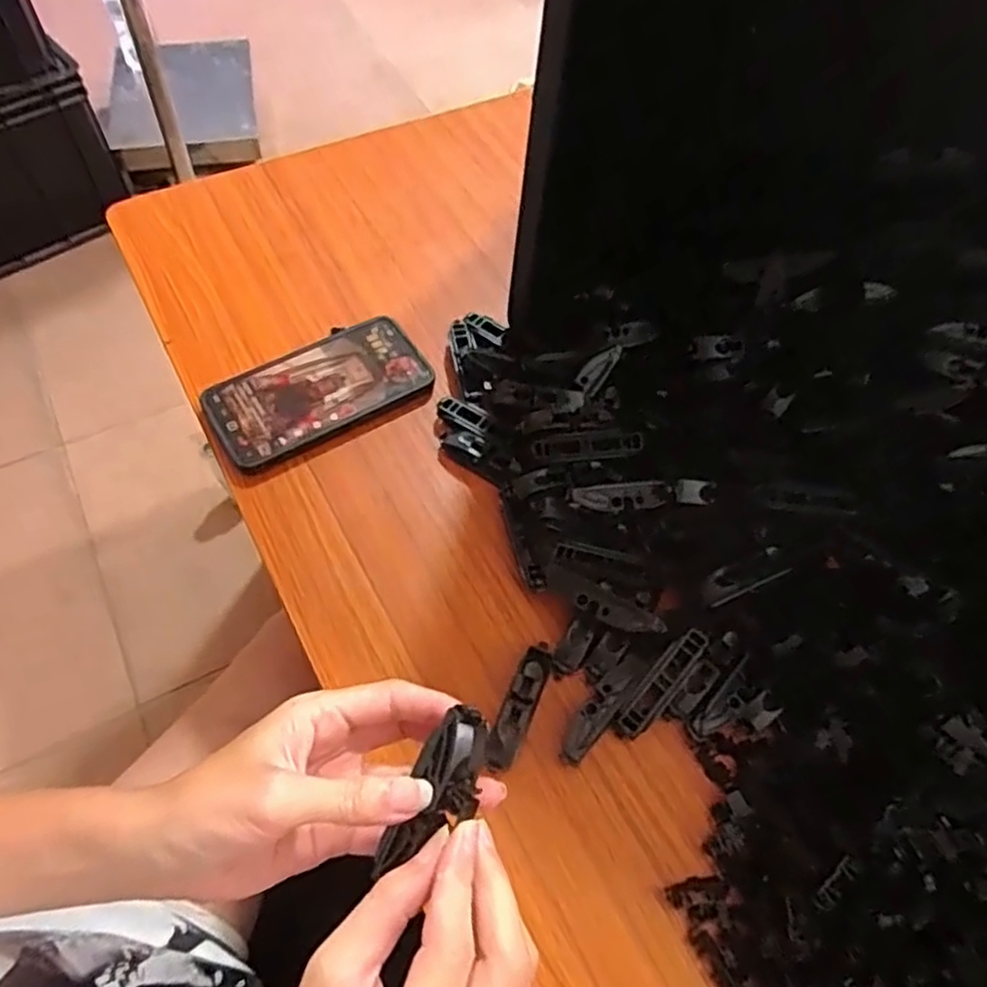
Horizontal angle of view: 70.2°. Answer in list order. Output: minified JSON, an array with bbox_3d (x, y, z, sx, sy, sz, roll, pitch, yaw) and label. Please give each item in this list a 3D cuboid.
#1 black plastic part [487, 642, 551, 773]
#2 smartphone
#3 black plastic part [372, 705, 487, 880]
[{"bbox_3d":[0.016,0.124,0.414,0.017,0.014,0.079,24,60,10],"label":"black plastic part"},{"bbox_3d":[-0.127,-0.076,0.525,0.159,0.015,0.084,-26,64,-18],"label":"smartphone"},{"bbox_3d":[-0.022,0.117,0.266,0.025,0.015,0.070,30,88,13],"label":"black plastic part"}]

